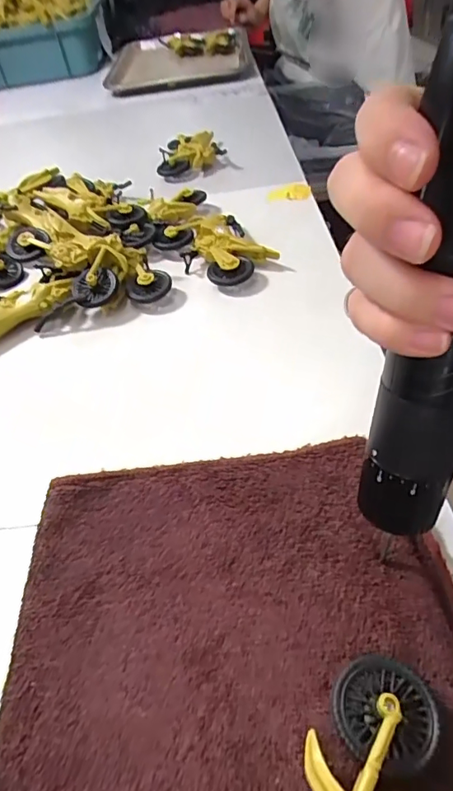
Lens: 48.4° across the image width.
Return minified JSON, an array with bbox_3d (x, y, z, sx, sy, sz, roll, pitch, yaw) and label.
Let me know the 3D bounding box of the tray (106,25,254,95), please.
[{"bbox_3d":[-0.076,-0.597,0.908,0.257,0.040,0.267,-2,44,5],"label":"tray"}]

